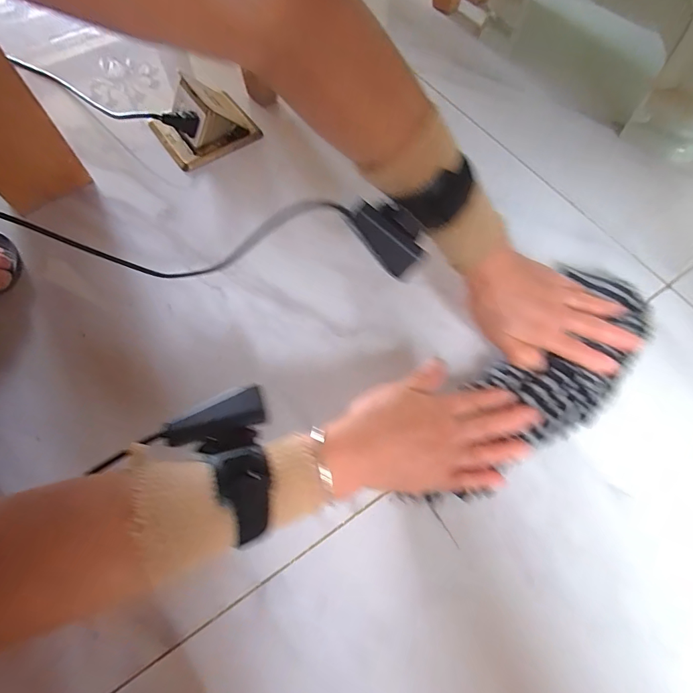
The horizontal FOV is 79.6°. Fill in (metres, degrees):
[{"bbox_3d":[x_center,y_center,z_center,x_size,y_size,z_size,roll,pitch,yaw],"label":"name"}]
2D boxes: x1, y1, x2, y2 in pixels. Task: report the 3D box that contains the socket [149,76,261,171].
[{"bbox_3d":[-0.181,-0.286,0.512,0.112,0.050,0.106,-33,70,-14],"label":"socket"}]

